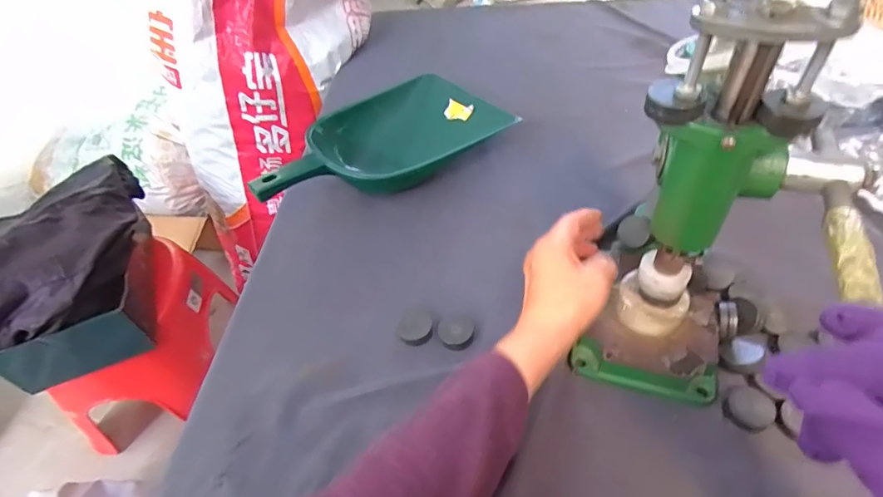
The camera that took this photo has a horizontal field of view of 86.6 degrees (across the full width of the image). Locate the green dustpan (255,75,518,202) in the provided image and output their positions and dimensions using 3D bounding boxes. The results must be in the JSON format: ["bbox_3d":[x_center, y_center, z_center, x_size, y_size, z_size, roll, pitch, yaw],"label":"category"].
[{"bbox_3d":[-0.077,-0.123,0.592,0.320,0.076,0.176,-31,52,-22],"label":"green dustpan"}]

